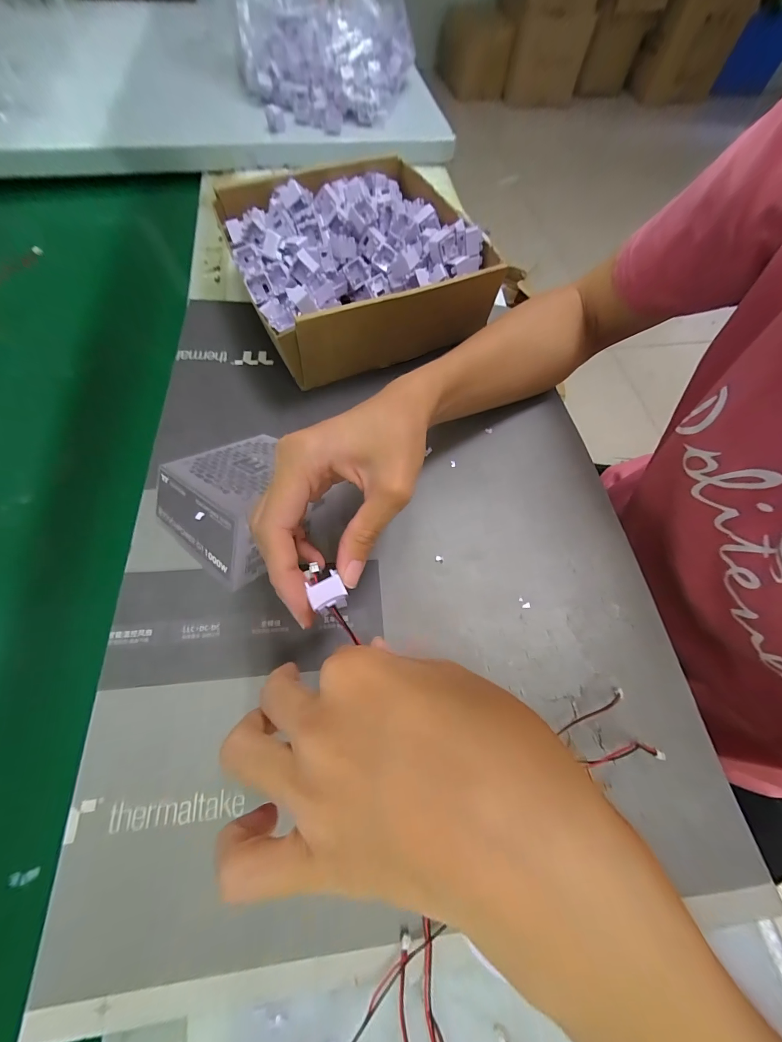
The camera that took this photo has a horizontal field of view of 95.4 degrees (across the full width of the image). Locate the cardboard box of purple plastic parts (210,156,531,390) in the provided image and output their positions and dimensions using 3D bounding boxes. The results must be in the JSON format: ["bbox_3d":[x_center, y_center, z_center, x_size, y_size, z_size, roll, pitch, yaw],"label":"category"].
[{"bbox_3d":[-0.037,-0.244,0.343,0.206,0.075,0.212,-23,68,-13],"label":"cardboard box of purple plastic parts"}]

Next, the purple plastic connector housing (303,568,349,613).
[{"bbox_3d":[-0.033,0.037,0.185,0.018,0.006,0.019,-26,68,-14],"label":"purple plastic connector housing"}]

